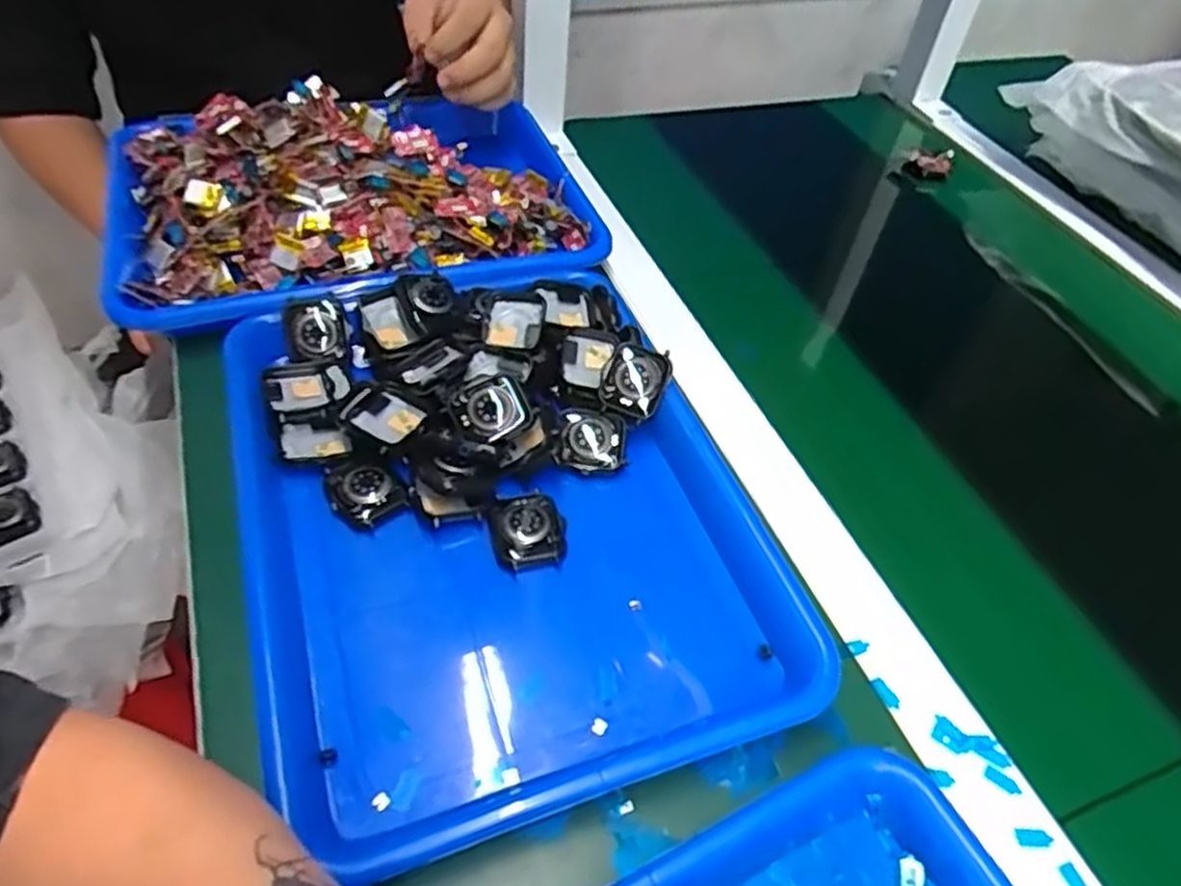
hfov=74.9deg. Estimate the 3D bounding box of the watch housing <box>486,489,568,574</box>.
[{"bbox_3d":[-0.034,0.046,0.413,0.040,0.015,0.044,3,49,-3],"label":"watch housing"}]

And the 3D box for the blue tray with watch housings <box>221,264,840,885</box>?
[{"bbox_3d":[-0.053,0.027,0.418,0.260,0.045,0.332,-13,52,-17],"label":"blue tray with watch housings"}]

